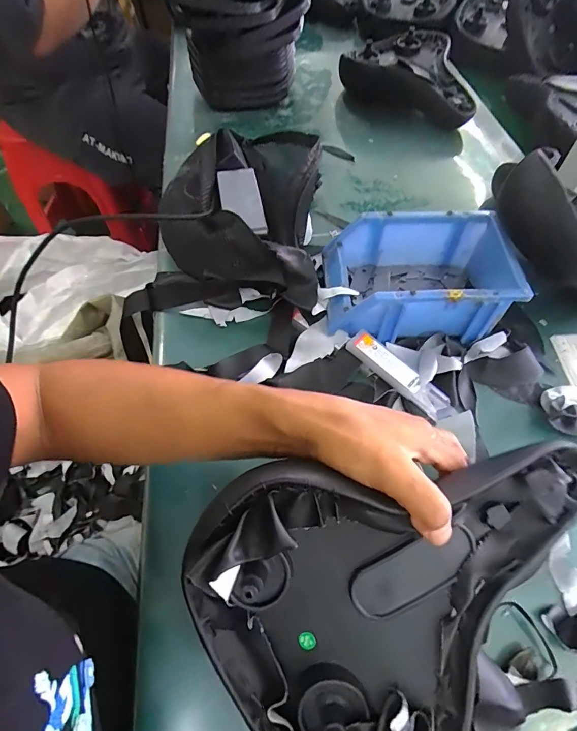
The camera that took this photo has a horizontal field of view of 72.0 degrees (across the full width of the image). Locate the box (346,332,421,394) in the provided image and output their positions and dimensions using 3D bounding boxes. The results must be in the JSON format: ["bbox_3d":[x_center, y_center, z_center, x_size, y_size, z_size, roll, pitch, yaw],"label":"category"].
[{"bbox_3d":[0.095,-0.004,0.387,0.079,0.014,0.024,38,66,20],"label":"box"}]

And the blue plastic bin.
[{"bbox_3d":[0.129,-0.090,0.412,0.176,0.074,0.120,1,59,0],"label":"blue plastic bin"}]

